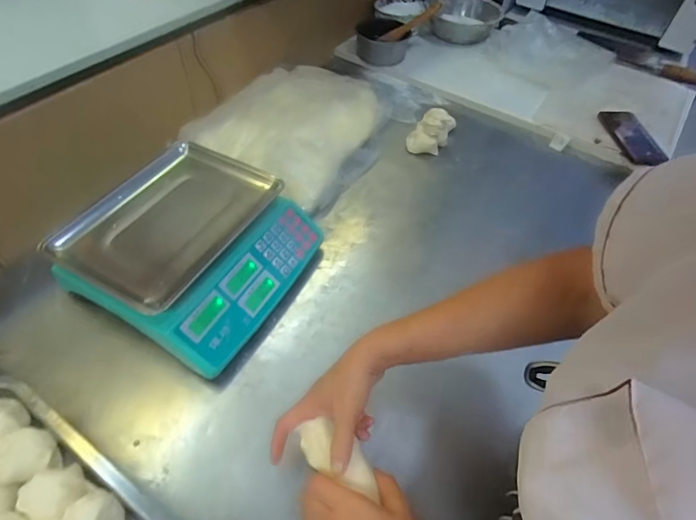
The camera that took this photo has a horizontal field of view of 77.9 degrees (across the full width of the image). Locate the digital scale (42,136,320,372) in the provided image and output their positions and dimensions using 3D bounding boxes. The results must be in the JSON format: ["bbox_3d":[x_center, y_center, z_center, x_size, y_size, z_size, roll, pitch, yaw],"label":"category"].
[{"bbox_3d":[-0.220,-0.019,0.609,0.273,0.104,0.274,25,54,14],"label":"digital scale"}]

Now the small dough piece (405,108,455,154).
[{"bbox_3d":[0.164,-0.254,0.858,0.072,0.057,0.078,24,54,13],"label":"small dough piece"}]

